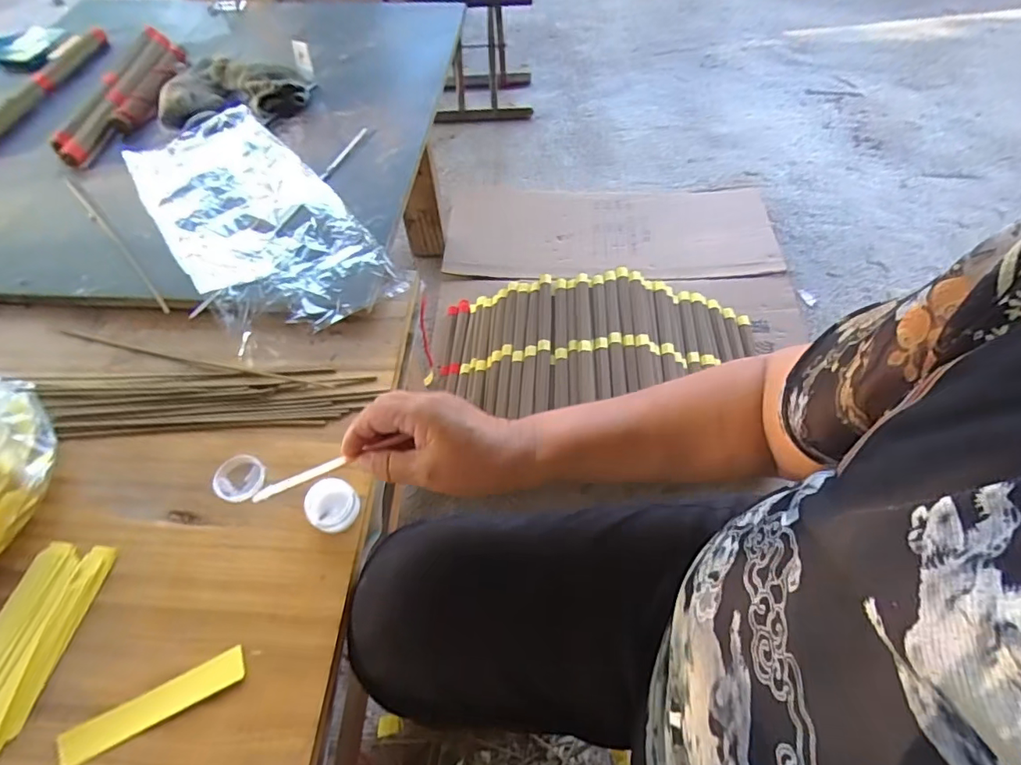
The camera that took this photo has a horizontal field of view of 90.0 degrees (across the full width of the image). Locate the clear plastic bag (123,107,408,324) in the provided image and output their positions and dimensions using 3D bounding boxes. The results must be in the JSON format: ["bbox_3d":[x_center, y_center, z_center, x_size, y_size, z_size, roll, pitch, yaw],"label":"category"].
[{"bbox_3d":[-0.289,-0.190,0.571,0.171,0.037,0.391,-34,63,-18],"label":"clear plastic bag"}]

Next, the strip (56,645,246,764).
[{"bbox_3d":[-0.230,0.209,0.330,0.112,0.004,0.022,-24,60,-13],"label":"strip"}]

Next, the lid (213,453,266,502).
[{"bbox_3d":[-0.220,0.078,0.415,0.037,0.010,0.039,-1,58,1],"label":"lid"}]

